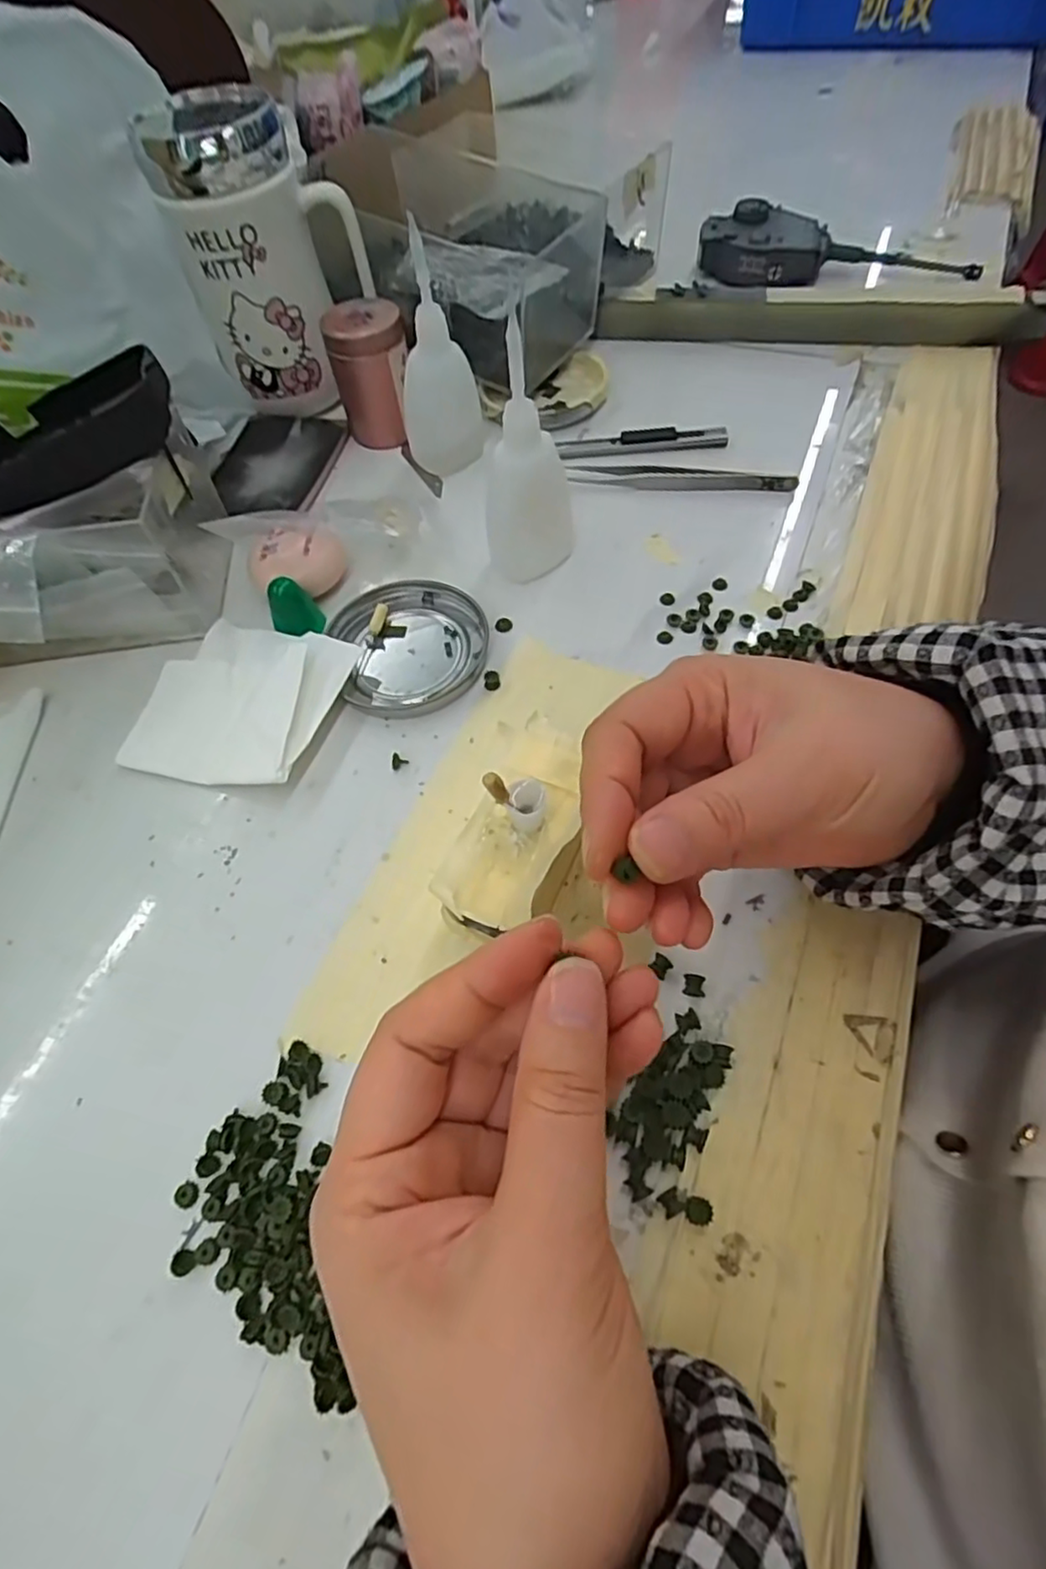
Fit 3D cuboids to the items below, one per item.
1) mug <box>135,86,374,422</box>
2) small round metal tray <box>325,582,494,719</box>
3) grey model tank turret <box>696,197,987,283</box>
[{"bbox_3d":[-0.146,-0.292,0.379,0.091,0.134,0.071,17,63,12],"label":"mug"},{"bbox_3d":[-0.053,-0.068,0.319,0.072,0.011,0.074,-1,60,3],"label":"small round metal tray"},{"bbox_3d":[0.218,-0.376,0.458,0.184,0.029,0.057,0,60,5],"label":"grey model tank turret"}]

